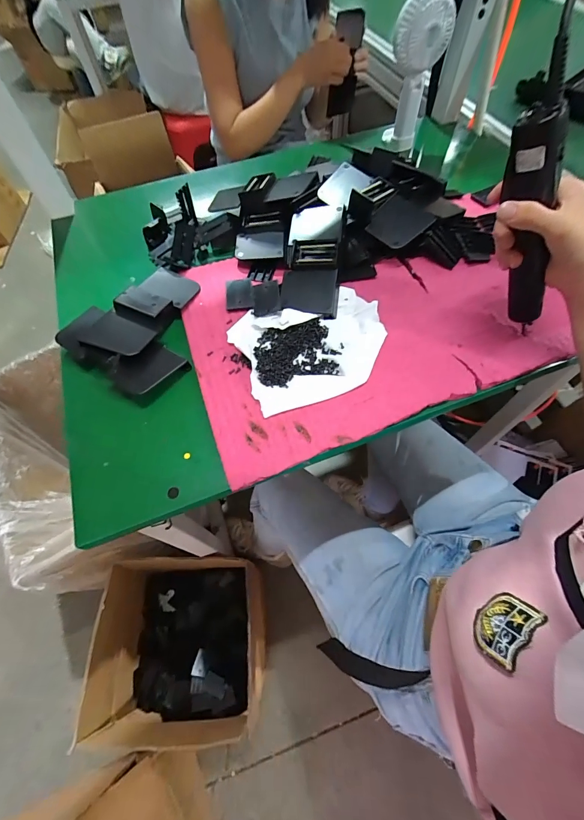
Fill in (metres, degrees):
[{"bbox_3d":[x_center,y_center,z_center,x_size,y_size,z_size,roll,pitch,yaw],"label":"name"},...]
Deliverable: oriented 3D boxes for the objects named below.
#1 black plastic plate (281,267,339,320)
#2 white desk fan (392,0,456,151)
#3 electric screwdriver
[{"bbox_3d":[0.023,-0.151,0.449,0.073,0.013,0.064,6,73,1],"label":"black plastic plate"},{"bbox_3d":[0.198,-0.538,0.562,0.078,0.195,0.081,14,62,9],"label":"white desk fan"},{"bbox_3d":[0.227,-0.174,0.331,0.036,0.248,0.029,23,61,43],"label":"electric screwdriver"}]

